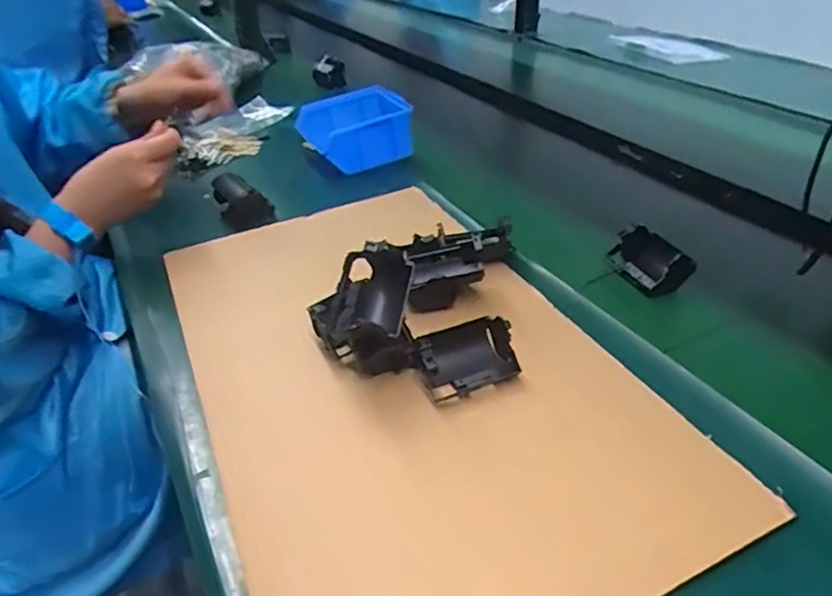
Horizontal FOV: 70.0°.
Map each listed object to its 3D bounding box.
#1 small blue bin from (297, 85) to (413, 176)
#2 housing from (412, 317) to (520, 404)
[{"bbox_3d":[-0.084,-0.232,0.813,0.122,0.073,0.139,-16,37,-19],"label":"small blue bin"},{"bbox_3d":[0.039,0.042,0.448,0.075,0.030,0.050,-13,37,-16],"label":"housing"}]

